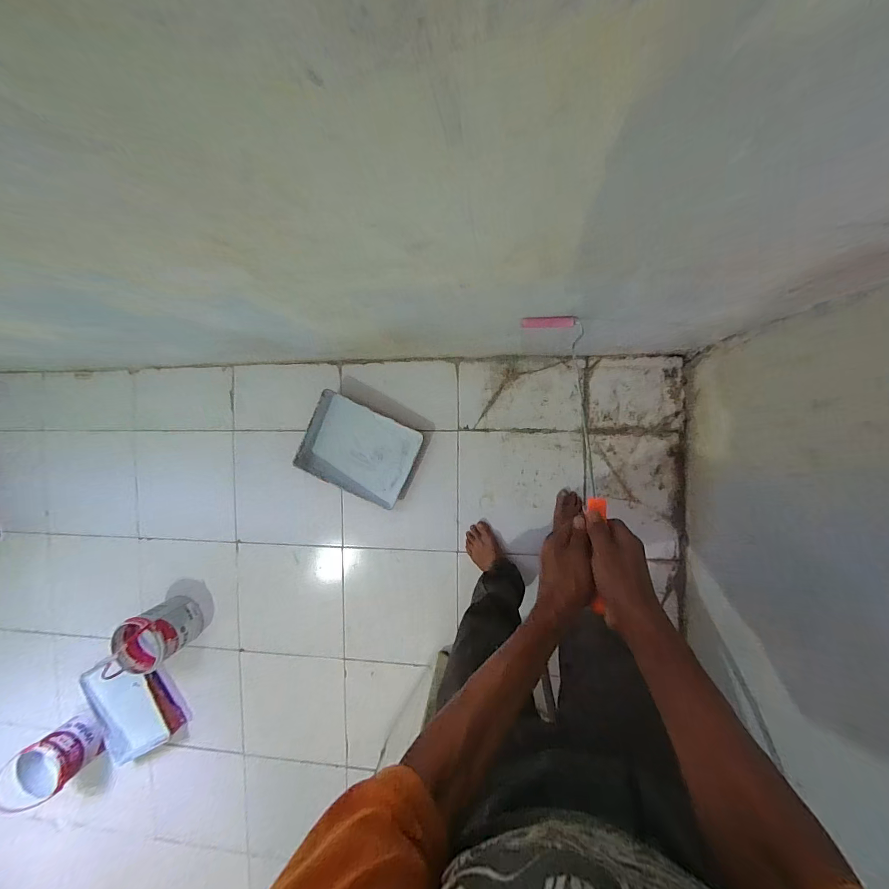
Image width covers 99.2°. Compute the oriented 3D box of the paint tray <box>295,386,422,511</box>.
[{"bbox_3d":[-0.277,0.022,1.244,0.360,0.051,0.280,26,99,4],"label":"paint tray"}]

